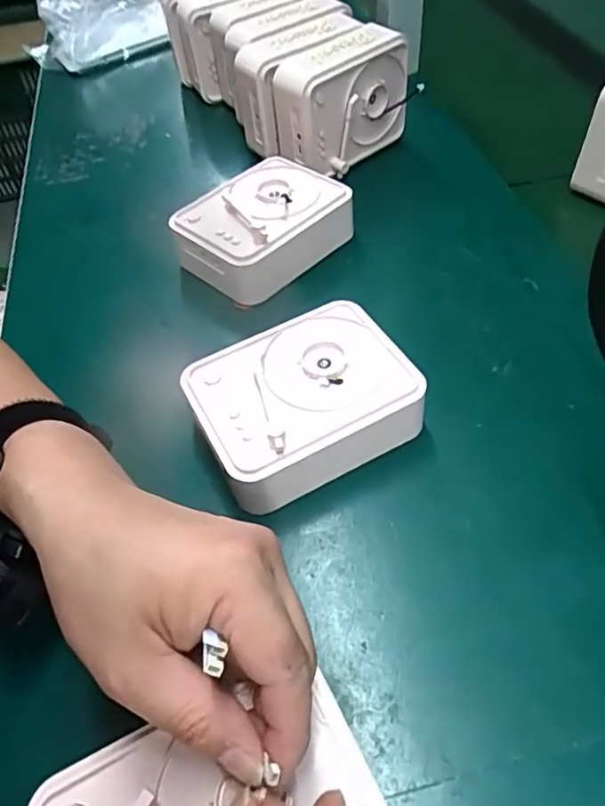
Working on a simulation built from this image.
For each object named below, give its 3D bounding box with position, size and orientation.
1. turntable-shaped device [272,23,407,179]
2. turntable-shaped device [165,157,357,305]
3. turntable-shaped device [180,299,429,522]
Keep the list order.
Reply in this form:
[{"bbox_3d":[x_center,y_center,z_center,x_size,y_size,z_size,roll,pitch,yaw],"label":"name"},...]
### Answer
[{"bbox_3d":[0.038,-0.272,0.547,0.120,0.105,0.056,-34,56,-20],"label":"turntable-shaped device"},{"bbox_3d":[-0.028,-0.141,0.481,0.105,0.051,0.126,34,62,28],"label":"turntable-shaped device"},{"bbox_3d":[0.001,0.002,0.361,0.125,0.047,0.100,-25,53,-14],"label":"turntable-shaped device"}]

